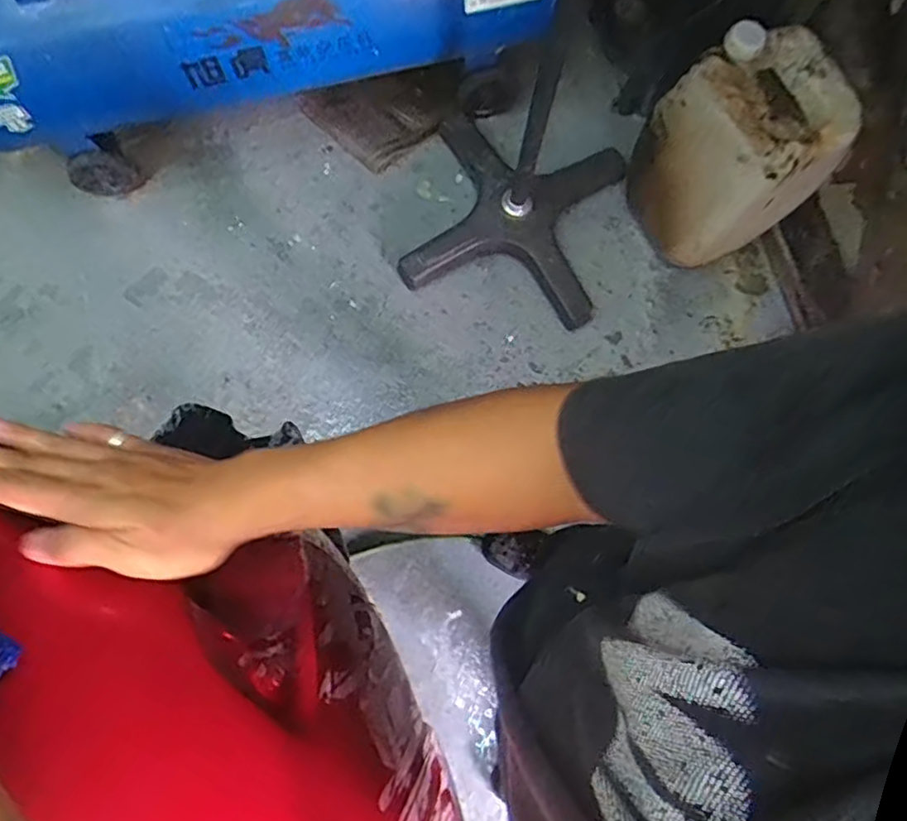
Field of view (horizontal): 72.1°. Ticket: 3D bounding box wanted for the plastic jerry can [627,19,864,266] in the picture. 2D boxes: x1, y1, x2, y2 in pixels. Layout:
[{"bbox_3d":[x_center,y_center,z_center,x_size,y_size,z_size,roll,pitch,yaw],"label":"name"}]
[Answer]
[{"bbox_3d":[0.594,-0.541,1.379,0.337,0.421,0.310,-34,80,-8],"label":"plastic jerry can"}]

